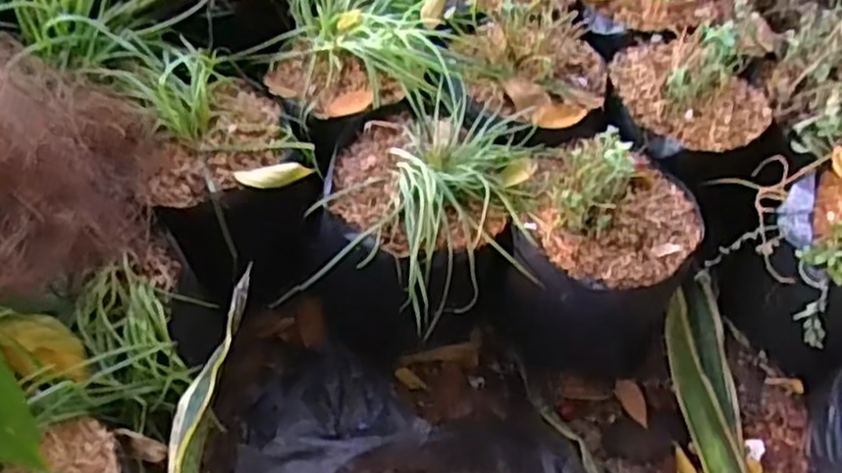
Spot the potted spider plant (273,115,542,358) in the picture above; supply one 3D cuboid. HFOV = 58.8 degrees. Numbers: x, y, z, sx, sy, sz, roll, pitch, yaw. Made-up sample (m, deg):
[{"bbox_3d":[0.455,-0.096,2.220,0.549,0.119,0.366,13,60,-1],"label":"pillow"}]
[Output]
[{"bbox_3d":[0.004,0.008,0.648,0.170,0.189,0.172,23,55,11],"label":"potted spider plant"}]

